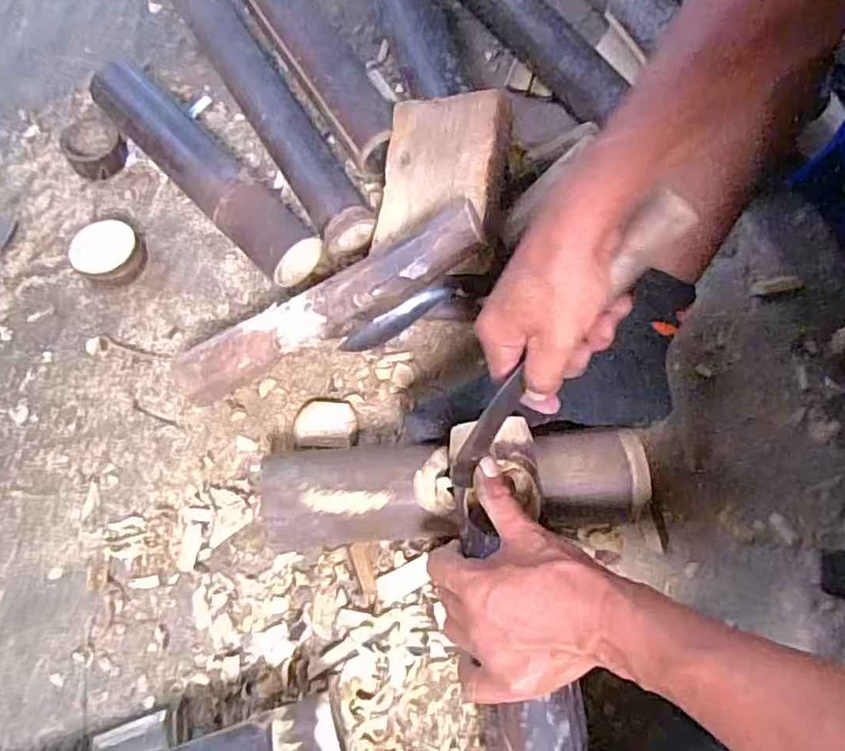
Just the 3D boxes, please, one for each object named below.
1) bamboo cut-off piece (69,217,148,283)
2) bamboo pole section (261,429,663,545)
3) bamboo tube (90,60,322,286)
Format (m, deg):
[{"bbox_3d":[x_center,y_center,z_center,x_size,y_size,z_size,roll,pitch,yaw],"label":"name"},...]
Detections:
[{"bbox_3d":[-0.302,-0.121,0.603,0.055,0.034,0.064,39,73,11],"label":"bamboo cut-off piece"},{"bbox_3d":[0.027,0.090,0.515,0.311,0.066,0.083,-3,70,-4],"label":"bamboo pole section"},{"bbox_3d":[-0.224,-0.212,0.626,0.067,0.065,0.315,-43,77,-15],"label":"bamboo tube"}]

